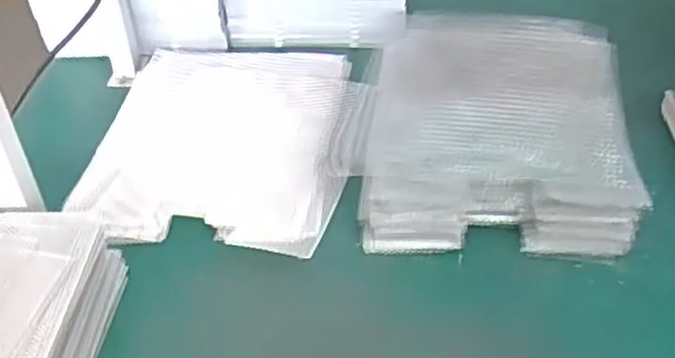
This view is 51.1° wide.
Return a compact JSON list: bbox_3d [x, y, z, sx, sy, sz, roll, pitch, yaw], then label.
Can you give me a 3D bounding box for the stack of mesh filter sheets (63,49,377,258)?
[{"bbox_3d":[-0.122,-0.053,0.842,0.304,0.028,0.364,6,41,9],"label":"stack of mesh filter sheets"}]

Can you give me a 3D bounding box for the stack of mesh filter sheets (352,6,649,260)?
[{"bbox_3d":[0.180,-0.079,0.821,0.272,0.078,0.388,4,41,7],"label":"stack of mesh filter sheets"}]

